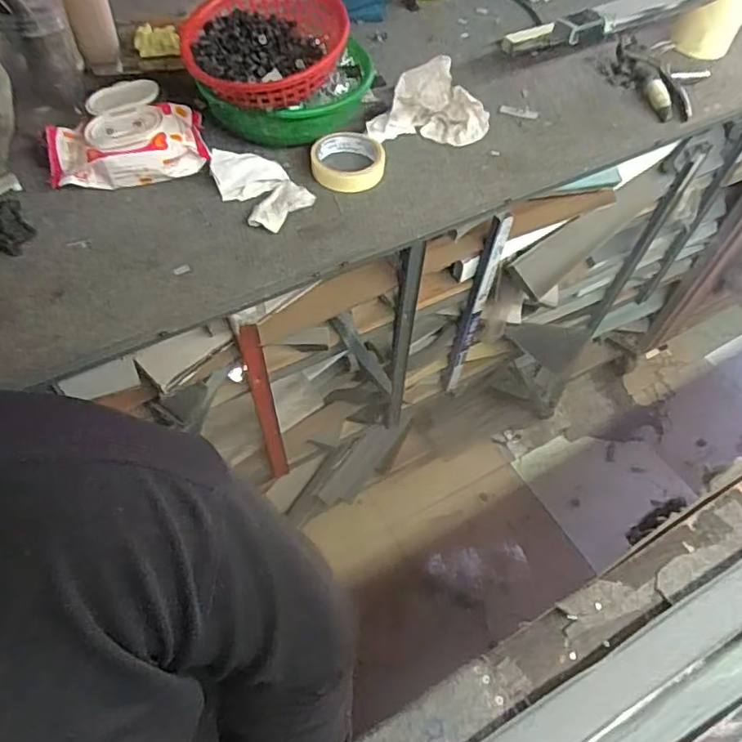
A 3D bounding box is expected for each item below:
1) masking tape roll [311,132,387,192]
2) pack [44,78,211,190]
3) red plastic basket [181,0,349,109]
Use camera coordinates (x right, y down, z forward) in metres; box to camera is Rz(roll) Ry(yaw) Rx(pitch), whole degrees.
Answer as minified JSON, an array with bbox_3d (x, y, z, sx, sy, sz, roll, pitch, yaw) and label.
[{"bbox_3d":[-0.027,-0.272,0.775,0.093,0.034,0.093,2,54,-2],"label":"masking tape roll"},{"bbox_3d":[-0.300,-0.290,0.733,0.177,0.062,0.126,-10,56,-11],"label":"pack"},{"bbox_3d":[-0.125,-0.385,0.701,0.180,0.085,0.158,9,54,3],"label":"red plastic basket"}]

